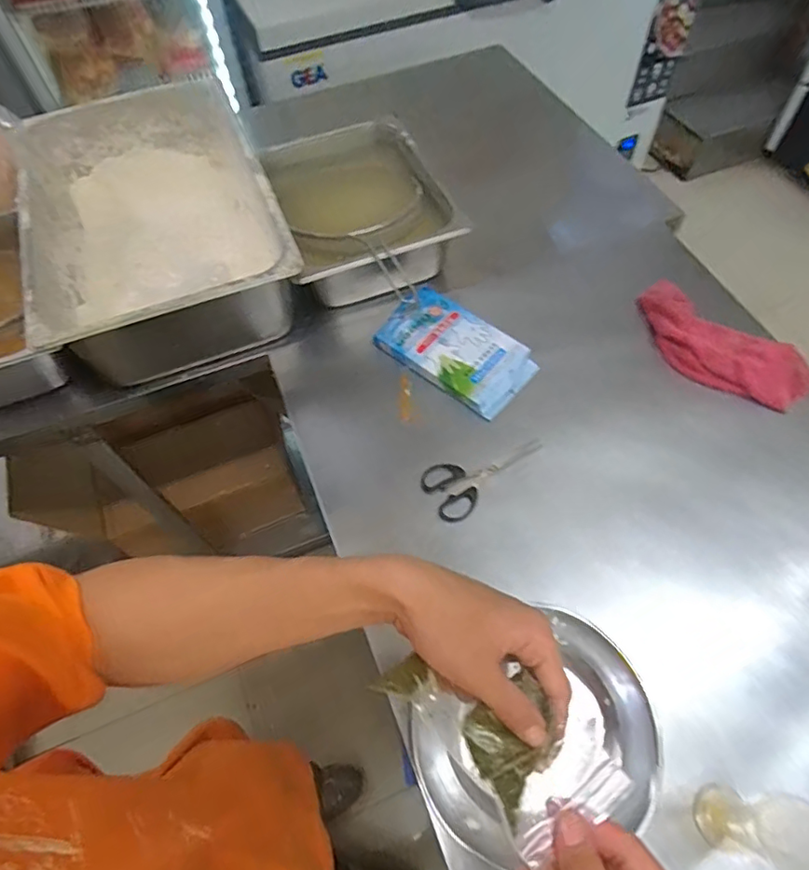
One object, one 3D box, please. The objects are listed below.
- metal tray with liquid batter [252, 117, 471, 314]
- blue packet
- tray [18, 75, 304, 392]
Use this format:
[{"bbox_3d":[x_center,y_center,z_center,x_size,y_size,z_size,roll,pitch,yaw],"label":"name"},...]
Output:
[{"bbox_3d":[-0.064,-0.346,0.880,0.247,0.120,0.320,-18,59,-8],"label":"metal tray with liquid batter"},{"bbox_3d":[0.071,-0.120,0.755,0.207,0.034,0.126,36,66,22],"label":"blue packet"},{"bbox_3d":[-0.386,-0.321,0.866,0.356,0.177,0.551,-19,59,-9],"label":"tray"}]

